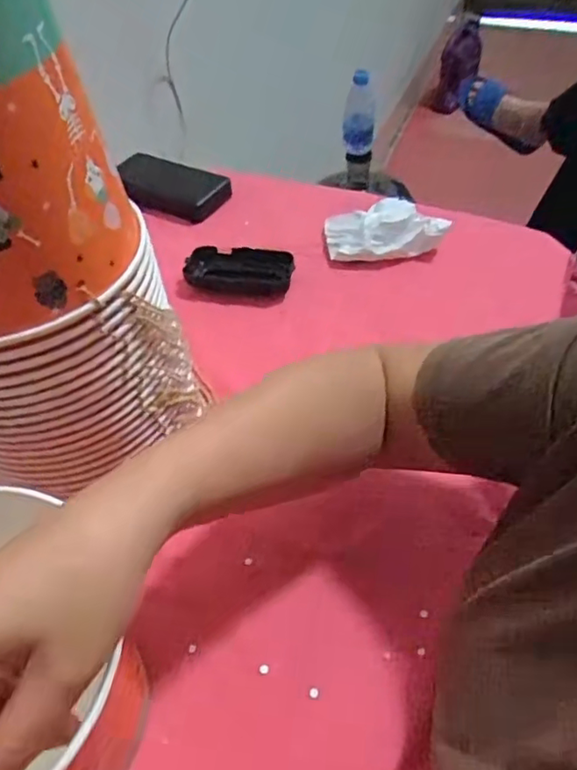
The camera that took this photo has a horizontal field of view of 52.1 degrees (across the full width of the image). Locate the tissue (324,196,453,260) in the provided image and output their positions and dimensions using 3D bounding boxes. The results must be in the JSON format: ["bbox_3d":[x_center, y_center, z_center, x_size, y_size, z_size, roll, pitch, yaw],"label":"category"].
[{"bbox_3d":[0.101,-0.172,0.633,0.120,0.026,0.077,-7,49,-1],"label":"tissue"}]

